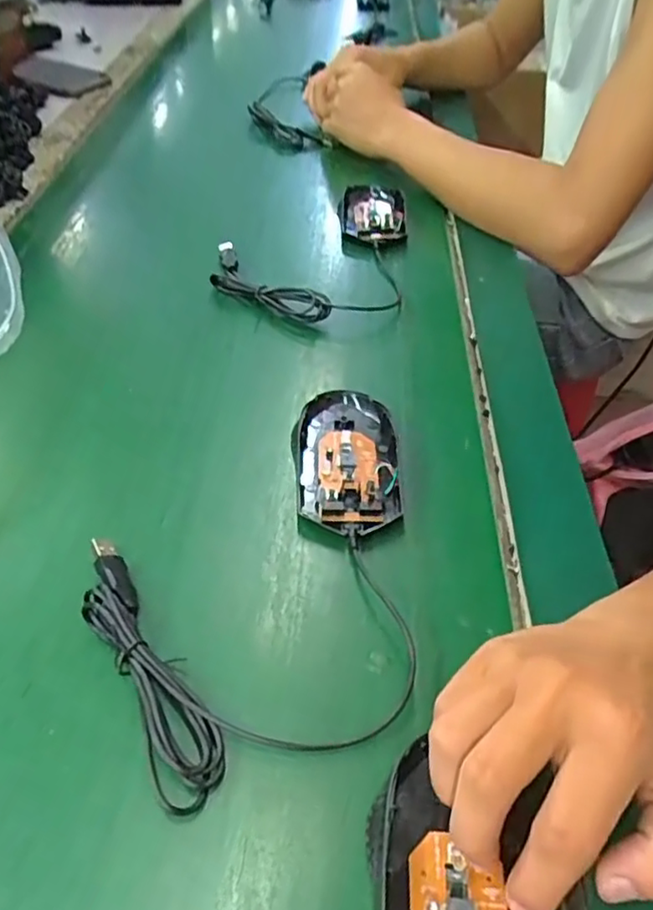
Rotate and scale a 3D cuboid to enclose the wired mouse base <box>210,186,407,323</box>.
[{"bbox_3d":[-0.008,-0.198,0.551,0.157,0.020,0.239,8,44,3],"label":"wired mouse base"}]

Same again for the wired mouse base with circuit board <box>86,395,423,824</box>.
[{"bbox_3d":[-0.011,0.056,0.322,0.161,0.015,0.234,36,54,25],"label":"wired mouse base with circuit board"}]

